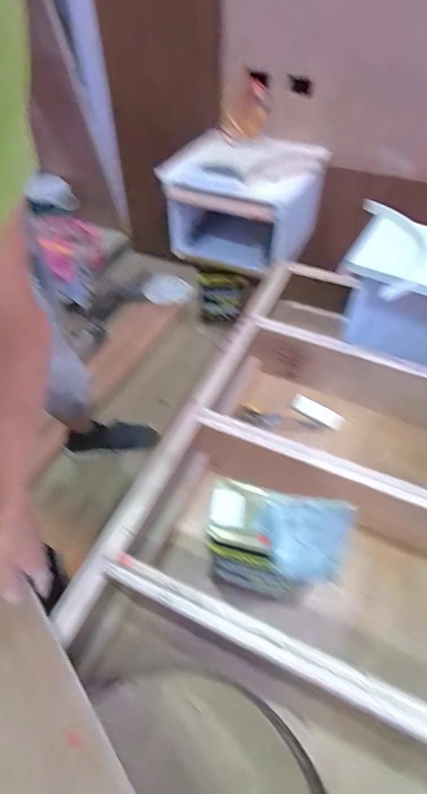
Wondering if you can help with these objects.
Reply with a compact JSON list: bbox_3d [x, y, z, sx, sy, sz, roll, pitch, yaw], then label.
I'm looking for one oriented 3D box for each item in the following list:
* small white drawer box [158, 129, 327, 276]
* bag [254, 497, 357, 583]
[{"bbox_3d":[0.091,-0.593,1.236,0.412,0.263,0.352,20,53,16],"label":"small white drawer box"},{"bbox_3d":[0.116,0.182,0.508,0.113,0.044,0.090,5,51,4],"label":"bag"}]

